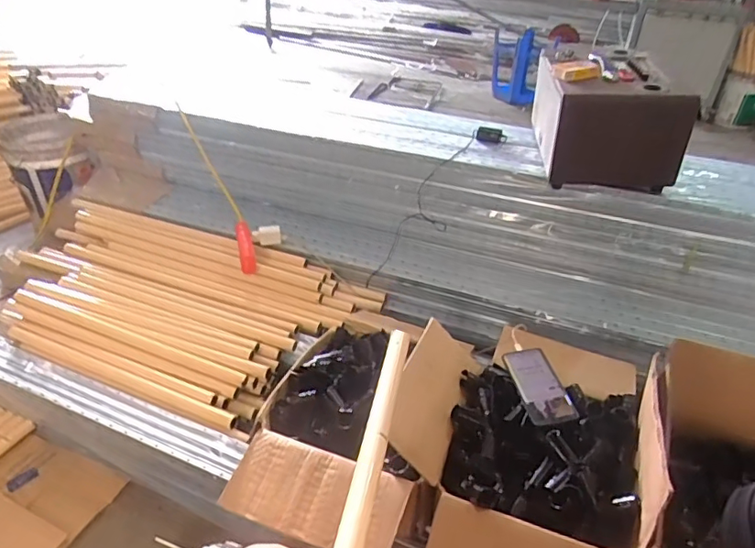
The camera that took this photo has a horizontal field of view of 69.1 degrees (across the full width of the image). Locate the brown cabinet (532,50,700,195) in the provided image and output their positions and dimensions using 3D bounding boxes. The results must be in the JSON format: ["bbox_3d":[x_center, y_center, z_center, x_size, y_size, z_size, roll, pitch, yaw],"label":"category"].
[{"bbox_3d":[0.528,-0.360,1.284,0.285,0.234,0.284,5,31,-1],"label":"brown cabinet"}]

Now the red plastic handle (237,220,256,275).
[{"bbox_3d":[-0.338,-0.078,1.412,0.039,0.052,0.164,-8,67,-20],"label":"red plastic handle"}]

